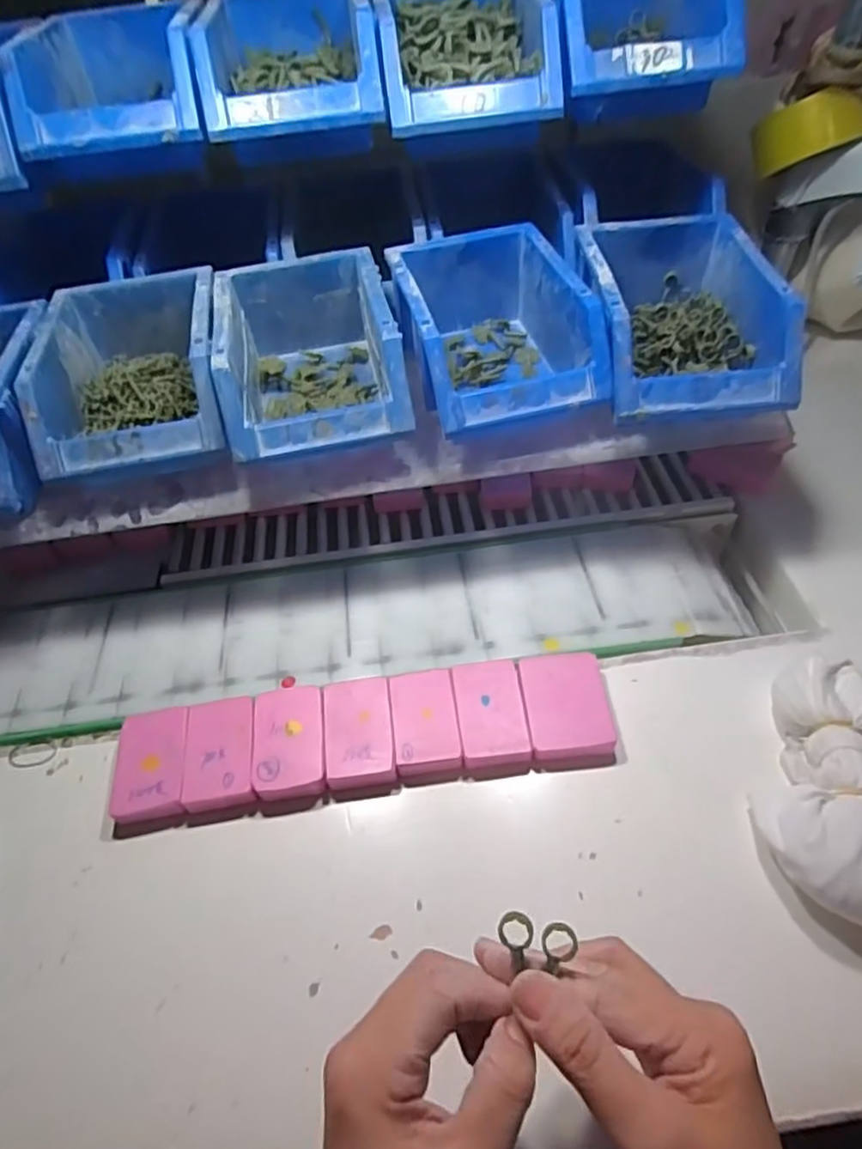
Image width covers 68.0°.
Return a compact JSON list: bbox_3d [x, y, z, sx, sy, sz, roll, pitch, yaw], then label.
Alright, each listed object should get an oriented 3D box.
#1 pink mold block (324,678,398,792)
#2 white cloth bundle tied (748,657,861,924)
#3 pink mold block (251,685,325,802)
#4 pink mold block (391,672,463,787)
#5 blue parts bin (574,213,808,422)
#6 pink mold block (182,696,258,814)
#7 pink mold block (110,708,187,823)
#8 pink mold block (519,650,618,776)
[{"bbox_3d":[-0.047,0.105,0.426,0.044,0.016,0.071,-8,52,-1],"label":"pink mold block"},{"bbox_3d":[0.235,0.119,0.374,0.086,0.047,0.160,2,52,6],"label":"white cloth bundle tied"},{"bbox_3d":[-0.093,0.112,0.425,0.045,0.018,0.075,-8,52,-2],"label":"pink mold block"},{"bbox_3d":[-0.004,0.100,0.430,0.042,0.016,0.072,-8,52,-1],"label":"pink mold block"},{"bbox_3d":[0.179,-0.187,0.468,0.121,0.072,0.175,-4,49,2],"label":"blue parts bin"},{"bbox_3d":[-0.137,0.118,0.423,0.044,0.018,0.069,-8,52,-2],"label":"pink mold block"},{"bbox_3d":[-0.182,0.126,0.420,0.046,0.019,0.068,-9,52,-2],"label":"pink mold block"},{"bbox_3d":[0.091,0.090,0.430,0.055,0.014,0.076,-5,52,1],"label":"pink mold block"}]

